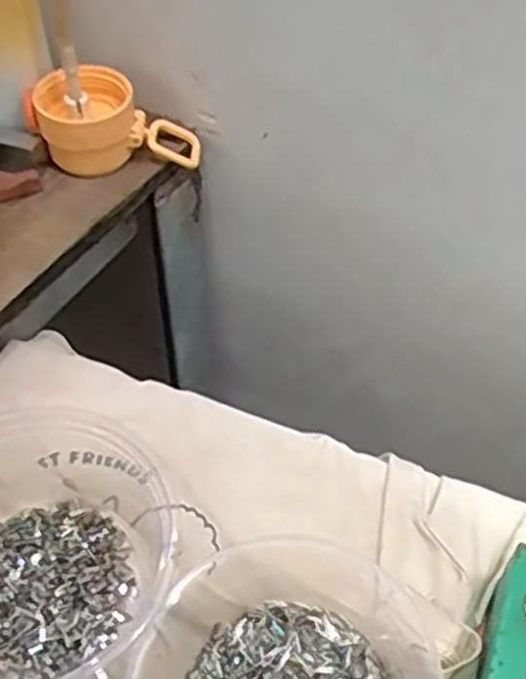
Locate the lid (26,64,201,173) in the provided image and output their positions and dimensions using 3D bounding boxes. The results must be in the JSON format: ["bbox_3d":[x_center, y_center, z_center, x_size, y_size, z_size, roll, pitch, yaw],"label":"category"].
[{"bbox_3d":[-0.101,-0.153,0.534,0.108,0.067,0.051,-9,51,-7],"label":"lid"}]

